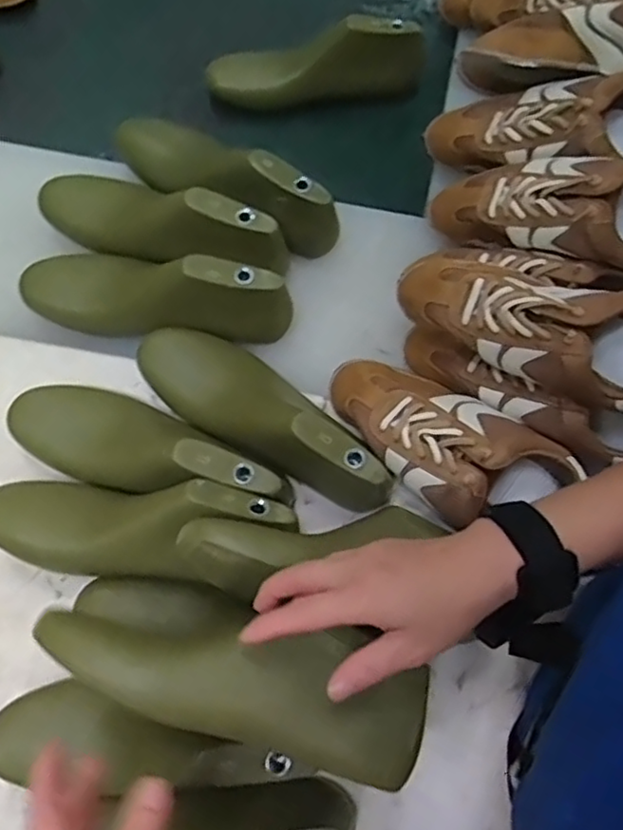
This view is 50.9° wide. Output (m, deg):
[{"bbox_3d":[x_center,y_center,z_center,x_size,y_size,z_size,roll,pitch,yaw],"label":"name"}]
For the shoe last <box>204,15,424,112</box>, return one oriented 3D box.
[{"bbox_3d":[0.005,-0.407,0.756,0.253,0.085,0.089,3,71,-1],"label":"shoe last"}]

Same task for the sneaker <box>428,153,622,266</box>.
[{"bbox_3d":[0.236,-0.188,0.605,0.245,0.094,0.101,7,71,14],"label":"sneaker"}]

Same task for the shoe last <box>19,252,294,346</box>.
[{"bbox_3d":[-0.142,-0.112,0.584,0.248,0.073,0.072,9,71,2],"label":"shoe last"}]

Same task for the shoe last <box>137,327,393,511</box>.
[{"bbox_3d":[-0.039,-0.008,0.551,0.242,0.076,0.074,31,73,8],"label":"shoe last"}]

